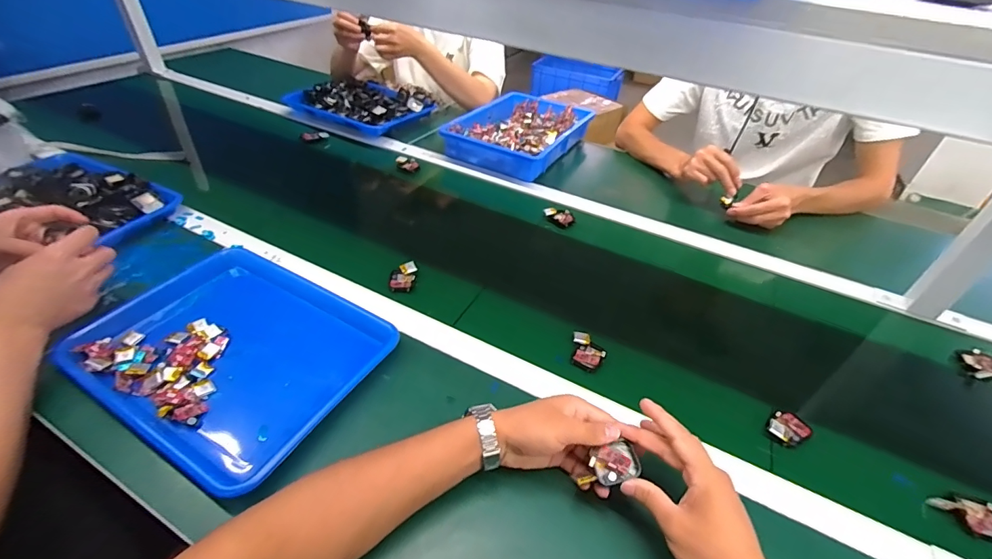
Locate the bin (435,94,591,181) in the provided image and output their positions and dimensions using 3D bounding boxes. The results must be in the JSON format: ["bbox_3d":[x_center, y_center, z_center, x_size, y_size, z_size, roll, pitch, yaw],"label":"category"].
[{"bbox_3d":[0.063,-0.360,1.071,0.248,0.059,0.363,24,46,20],"label":"bin"}]

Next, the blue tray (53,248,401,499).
[{"bbox_3d":[-0.317,0.087,0.559,0.338,0.045,0.262,23,46,20],"label":"blue tray"}]

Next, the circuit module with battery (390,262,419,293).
[{"bbox_3d":[-0.142,-0.005,0.675,0.037,0.020,0.050,3,42,-2],"label":"circuit module with battery"}]

